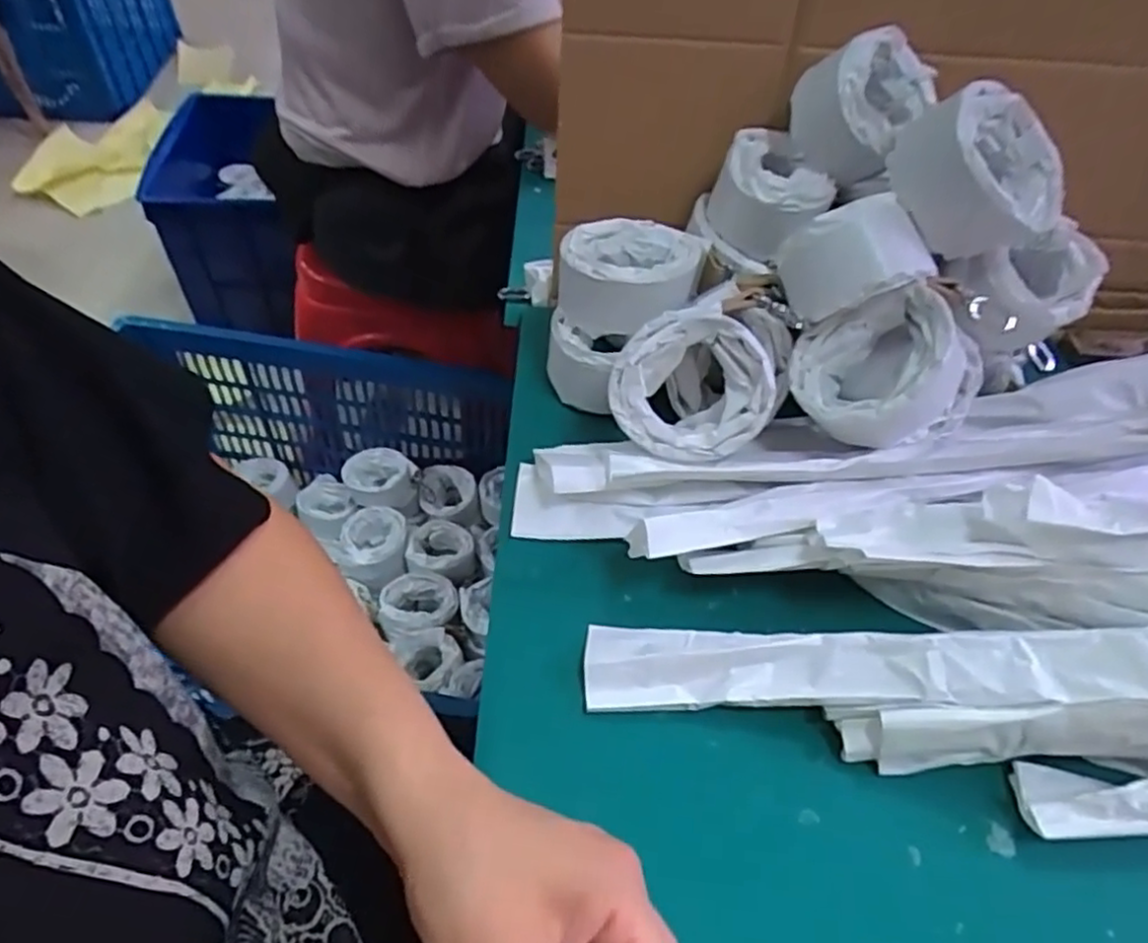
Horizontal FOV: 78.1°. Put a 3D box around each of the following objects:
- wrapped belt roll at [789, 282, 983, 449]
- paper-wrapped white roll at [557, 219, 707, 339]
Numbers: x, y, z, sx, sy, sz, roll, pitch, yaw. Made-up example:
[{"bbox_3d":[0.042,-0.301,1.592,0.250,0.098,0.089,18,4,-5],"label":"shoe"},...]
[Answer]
[{"bbox_3d":[0.198,-0.063,0.458,0.101,0.079,0.086,-15,66,31],"label":"wrapped belt roll"},{"bbox_3d":[0.037,-0.137,0.506,0.097,0.049,0.091,3,51,-4],"label":"paper-wrapped white roll"}]

